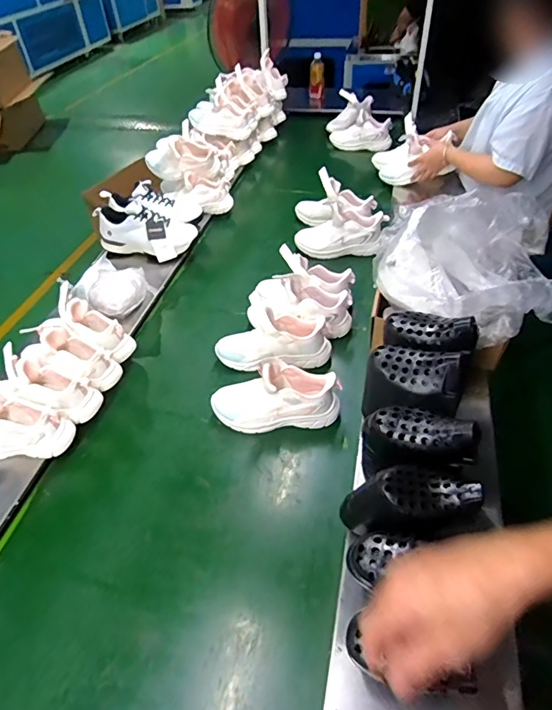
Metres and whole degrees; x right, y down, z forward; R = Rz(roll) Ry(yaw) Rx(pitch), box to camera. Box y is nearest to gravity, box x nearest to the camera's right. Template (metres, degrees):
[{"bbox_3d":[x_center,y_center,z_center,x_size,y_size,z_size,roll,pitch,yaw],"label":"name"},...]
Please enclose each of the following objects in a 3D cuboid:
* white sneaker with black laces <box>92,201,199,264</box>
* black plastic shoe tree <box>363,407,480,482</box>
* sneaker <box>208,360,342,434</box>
[{"bbox_3d":[-0.381,-0.365,1.318,0.285,0.123,0.129,-2,44,3],"label":"white sneaker with black laces"},{"bbox_3d":[0.197,0.121,0.668,0.192,0.095,0.071,-18,31,41],"label":"black plastic shoe tree"},{"bbox_3d":[-0.004,0.084,0.900,0.257,0.126,0.082,-3,45,-1],"label":"sneaker"}]

